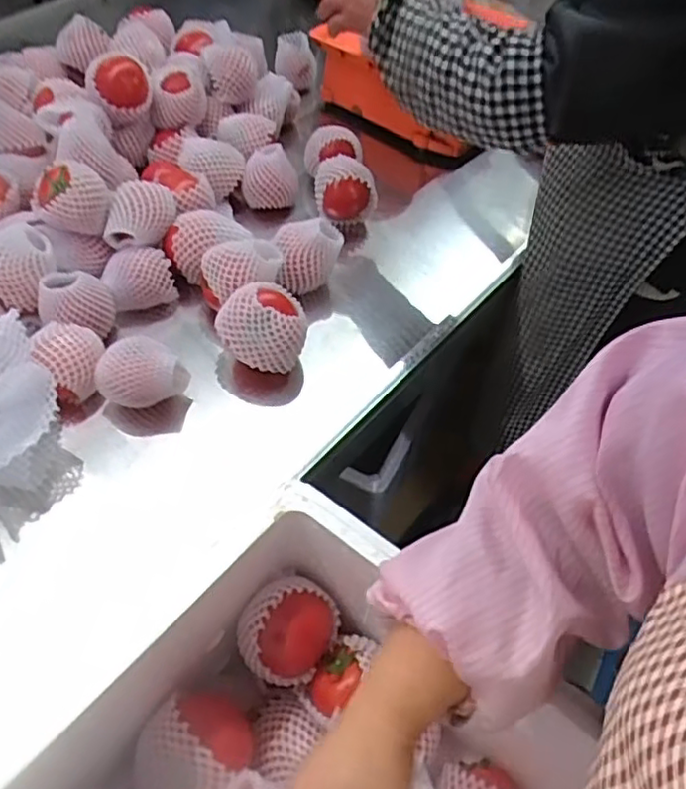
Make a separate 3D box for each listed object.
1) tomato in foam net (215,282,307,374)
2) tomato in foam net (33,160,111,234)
[{"bbox_3d":[-0.090,-0.076,0.720,0.095,0.071,0.072,-2,51,-7],"label":"tomato in foam net"},{"bbox_3d":[-0.321,-0.234,0.778,0.083,0.059,0.061,-19,55,-19],"label":"tomato in foam net"}]

